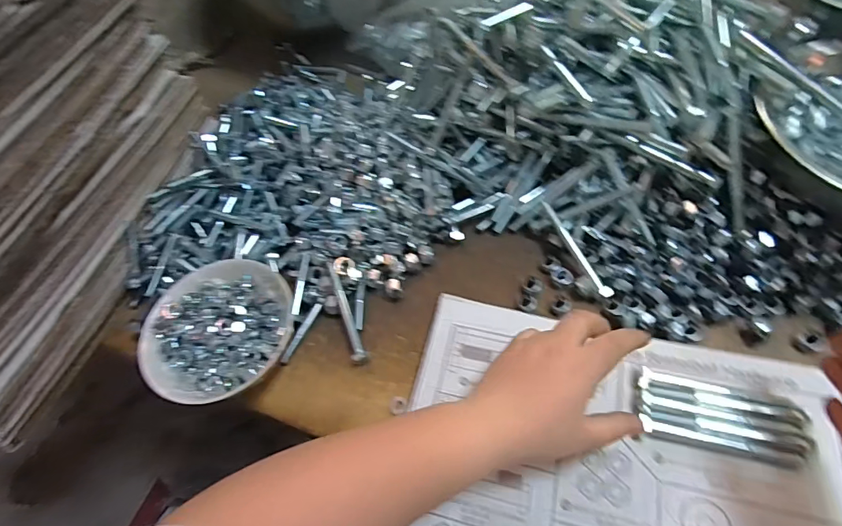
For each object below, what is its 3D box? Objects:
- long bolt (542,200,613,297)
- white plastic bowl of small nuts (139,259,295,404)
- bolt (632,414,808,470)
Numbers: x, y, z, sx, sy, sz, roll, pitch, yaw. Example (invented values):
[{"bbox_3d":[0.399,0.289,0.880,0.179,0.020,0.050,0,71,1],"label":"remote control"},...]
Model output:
[{"bbox_3d":[0.144,-0.015,0.422,0.012,0.007,0.107,-23,68,-11],"label":"long bolt"},{"bbox_3d":[-0.181,0.063,0.414,0.121,0.042,0.131,-5,59,8],"label":"white plastic bowl of small nuts"},{"bbox_3d":[0.216,0.130,0.327,0.100,0.007,0.013,8,56,18],"label":"bolt"}]

